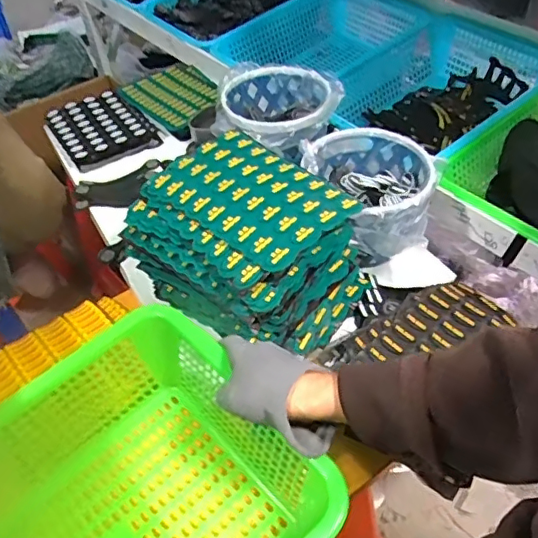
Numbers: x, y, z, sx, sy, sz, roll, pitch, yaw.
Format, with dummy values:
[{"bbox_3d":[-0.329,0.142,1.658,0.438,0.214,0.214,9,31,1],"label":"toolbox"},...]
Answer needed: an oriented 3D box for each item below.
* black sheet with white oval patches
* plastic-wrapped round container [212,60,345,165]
[{"bbox_3d":[-0.297,-0.250,0.998,0.152,0.030,0.222,-29,52,-21],"label":"black sheet with white oval patches"},{"bbox_3d":[0.012,-0.238,0.864,0.187,0.082,0.177,-2,47,2],"label":"plastic-wrapped round container"}]

